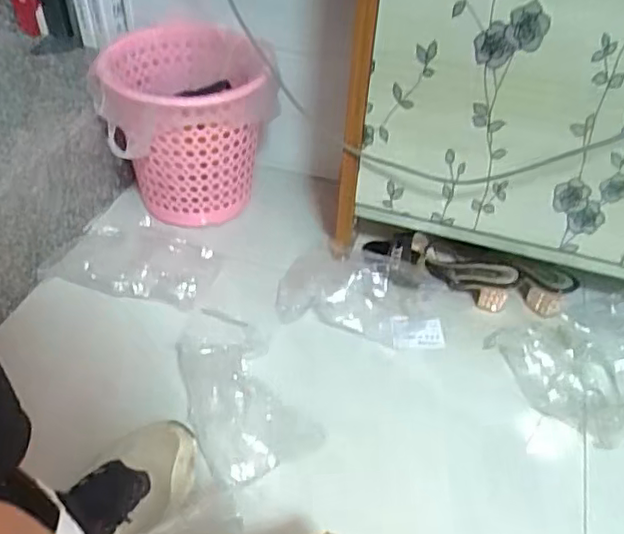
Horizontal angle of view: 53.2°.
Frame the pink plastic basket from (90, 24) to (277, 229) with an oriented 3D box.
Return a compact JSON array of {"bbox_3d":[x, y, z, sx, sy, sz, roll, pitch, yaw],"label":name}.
[{"bbox_3d":[-0.192,-0.210,0.967,0.226,0.245,0.244,-8,45,-12],"label":"pink plastic basket"}]

